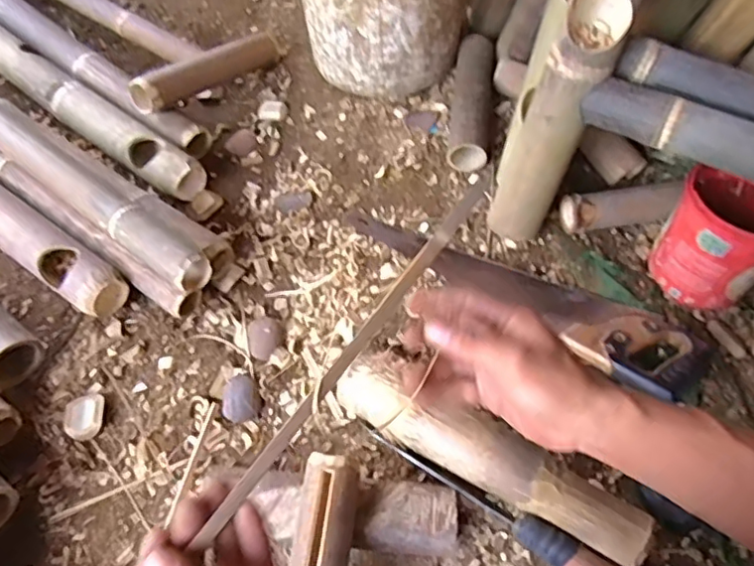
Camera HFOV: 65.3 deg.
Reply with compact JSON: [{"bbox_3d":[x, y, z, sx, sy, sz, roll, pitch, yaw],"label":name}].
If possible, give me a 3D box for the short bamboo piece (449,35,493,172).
[{"bbox_3d":[0.159,-0.299,0.973,0.064,0.065,0.252,6,59,4],"label":"short bamboo piece"}]

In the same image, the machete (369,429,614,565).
[{"bbox_3d":[0.132,0.256,0.646,0.317,0.047,0.031,28,63,16],"label":"machete"}]

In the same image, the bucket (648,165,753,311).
[{"bbox_3d":[0.449,-0.062,0.761,0.145,0.146,0.131,26,62,15],"label":"bucket"}]

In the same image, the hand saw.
[{"bbox_3d":[0.170,0.008,0.790,0.493,0.065,0.122,25,62,14],"label":"hand saw"}]

